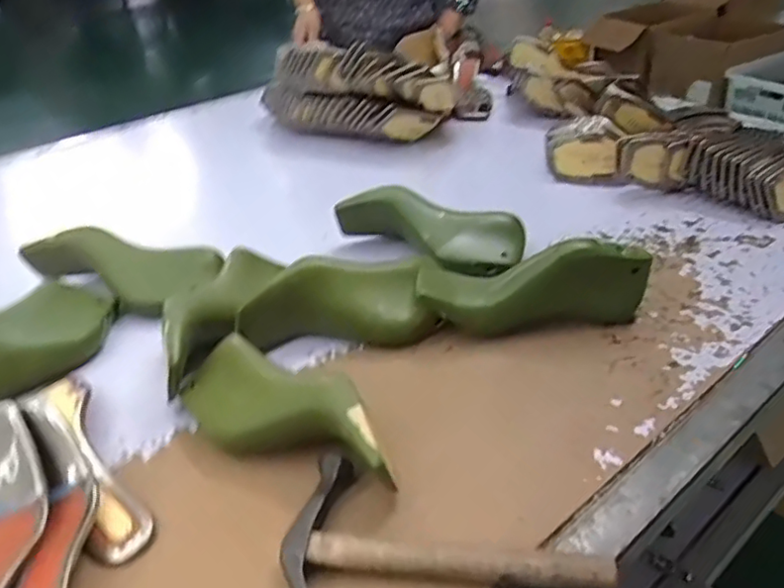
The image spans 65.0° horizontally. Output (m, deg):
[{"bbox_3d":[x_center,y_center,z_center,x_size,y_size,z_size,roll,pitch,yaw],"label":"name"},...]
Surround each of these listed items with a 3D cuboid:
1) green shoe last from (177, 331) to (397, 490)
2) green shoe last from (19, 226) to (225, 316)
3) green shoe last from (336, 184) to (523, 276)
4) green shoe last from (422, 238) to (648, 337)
[{"bbox_3d":[-0.091,0.104,0.518,0.231,0.076,0.080,23,43,33],"label":"green shoe last"},{"bbox_3d":[-0.321,-0.027,0.719,0.229,0.072,0.072,2,35,8],"label":"green shoe last"},{"bbox_3d":[0.044,-0.079,0.755,0.236,0.070,0.078,5,36,12],"label":"green shoe last"},{"bbox_3d":[0.143,-0.010,0.633,0.233,0.087,0.077,3,35,9],"label":"green shoe last"}]

